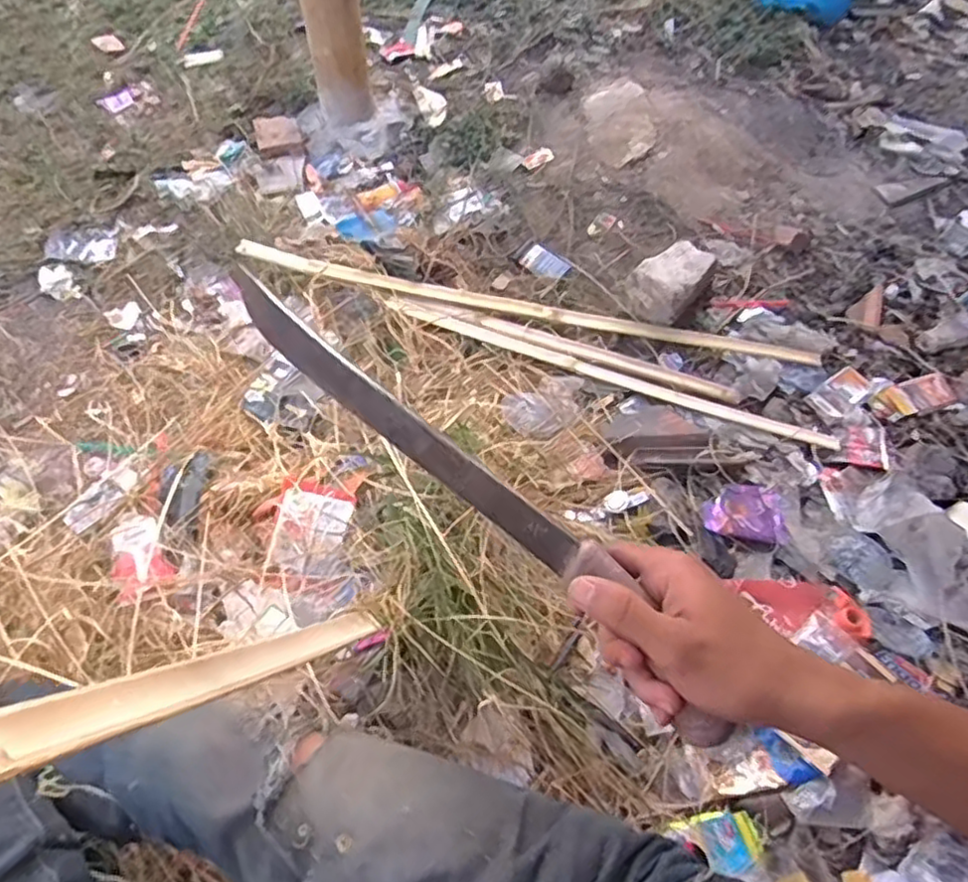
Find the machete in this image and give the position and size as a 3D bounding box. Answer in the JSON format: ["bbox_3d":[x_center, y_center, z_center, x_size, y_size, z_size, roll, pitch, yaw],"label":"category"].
[{"bbox_3d":[-0.015,0.026,0.413,0.399,0.033,0.033,40,65,14],"label":"machete"}]

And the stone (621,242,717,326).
[{"bbox_3d":[0.335,-0.292,1.227,0.119,0.084,0.161,30,62,15],"label":"stone"}]

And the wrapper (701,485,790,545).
[{"bbox_3d":[0.387,0.101,1.013,0.133,0.035,0.093,2,59,-2],"label":"wrapper"}]

